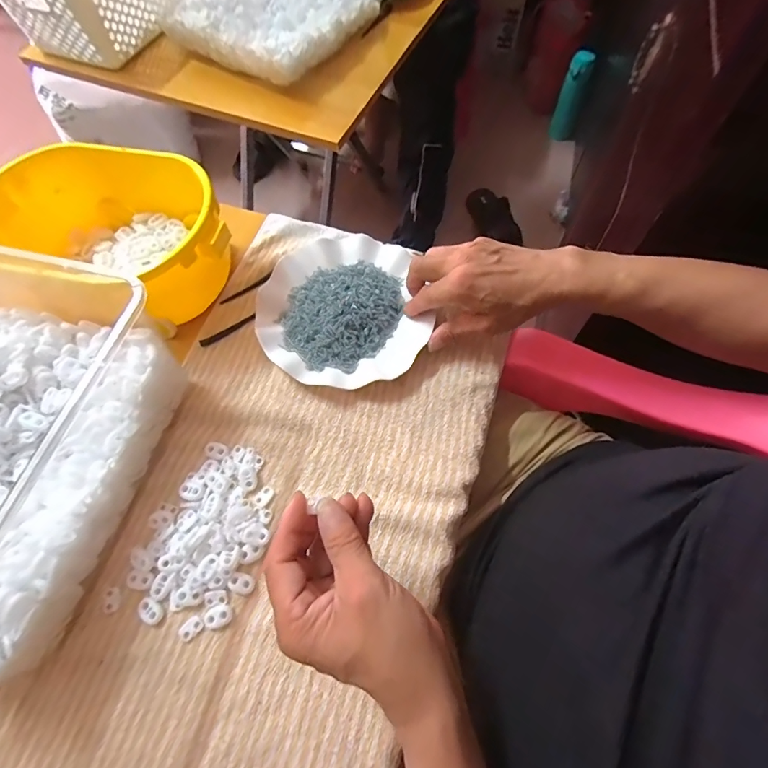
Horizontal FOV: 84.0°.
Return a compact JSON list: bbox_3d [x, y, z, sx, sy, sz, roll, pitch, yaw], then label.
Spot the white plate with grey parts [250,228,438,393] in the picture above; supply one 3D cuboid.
[{"bbox_3d":[-0.045,-0.079,0.446,0.167,0.018,0.181,0,66,1],"label":"white plate with grey parts"}]

